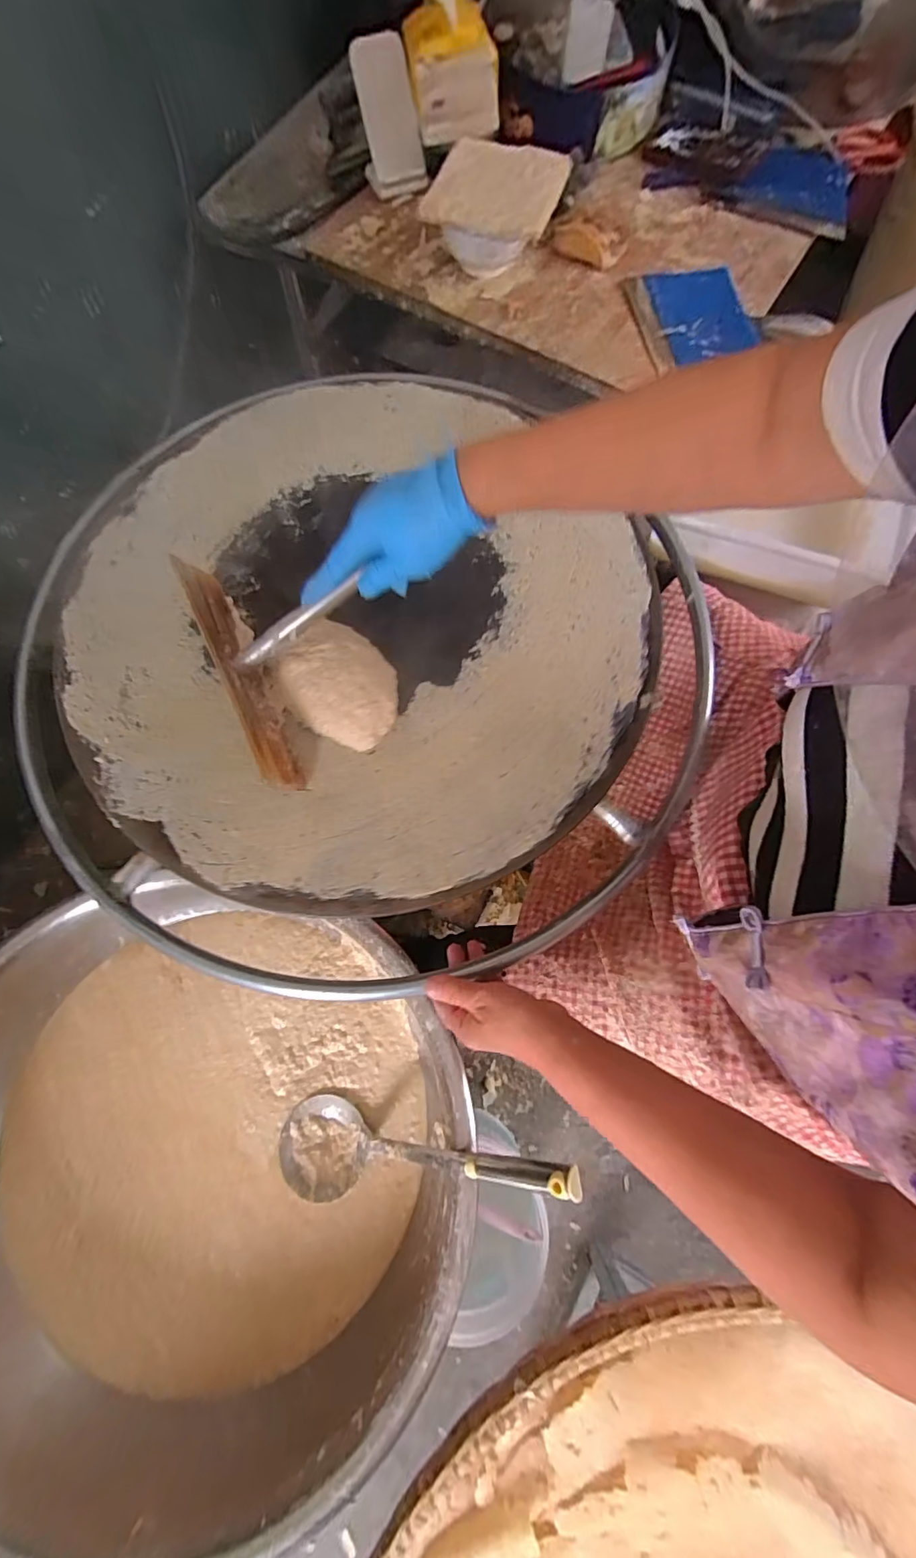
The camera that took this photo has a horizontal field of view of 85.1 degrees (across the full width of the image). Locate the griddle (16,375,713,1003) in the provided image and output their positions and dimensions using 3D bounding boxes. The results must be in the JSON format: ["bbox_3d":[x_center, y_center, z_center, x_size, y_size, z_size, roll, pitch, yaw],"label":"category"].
[{"bbox_3d":[-0.093,-0.133,0.496,0.612,0.053,0.634,0,74,-1],"label":"griddle"}]

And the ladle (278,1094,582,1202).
[{"bbox_3d":[-0.046,0.410,0.527,0.382,0.068,0.105,-18,71,34],"label":"ladle"}]

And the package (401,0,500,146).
[{"bbox_3d":[-0.003,-0.882,0.596,0.112,0.123,0.095,-3,75,-1],"label":"package"}]

